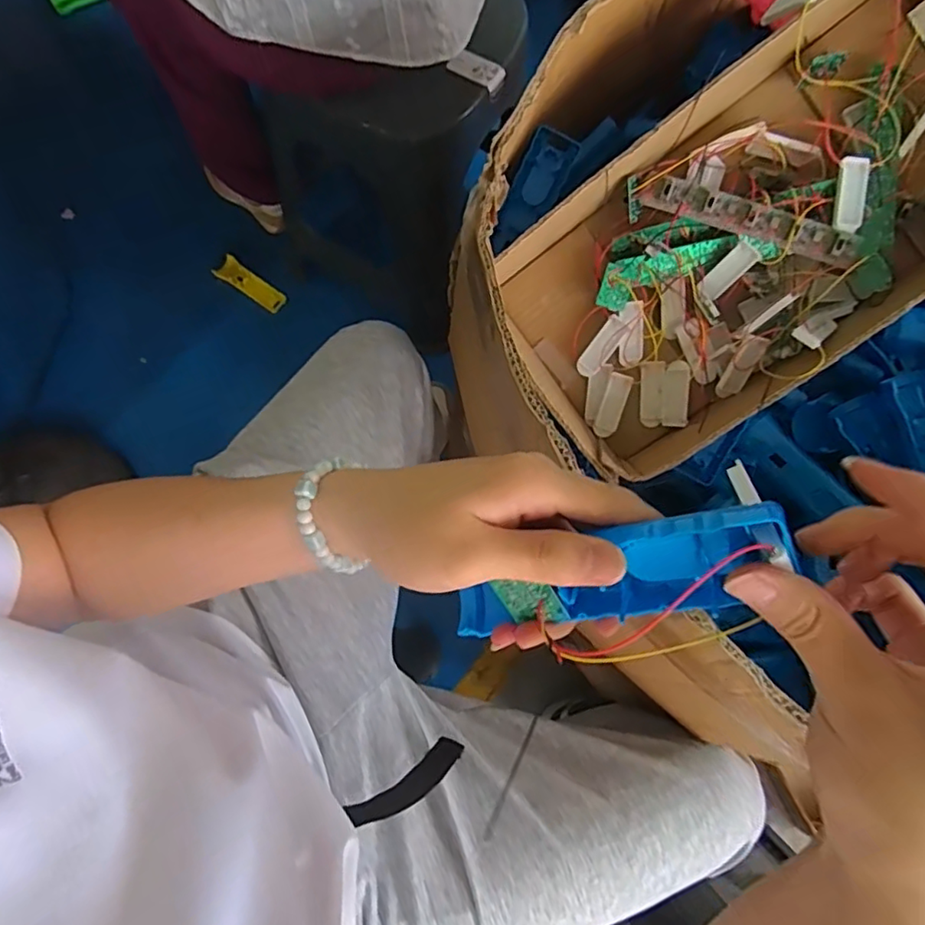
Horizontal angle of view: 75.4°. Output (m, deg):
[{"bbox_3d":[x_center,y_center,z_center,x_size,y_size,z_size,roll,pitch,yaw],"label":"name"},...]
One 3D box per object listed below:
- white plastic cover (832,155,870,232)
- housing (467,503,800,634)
[{"bbox_3d":[0.296,-0.203,0.455,0.022,0.006,0.052,-1,103,-2],"label":"white plastic cover"},{"bbox_3d":[0.056,0.053,0.251,0.029,0.155,0.037,-2,70,-47],"label":"housing"}]

